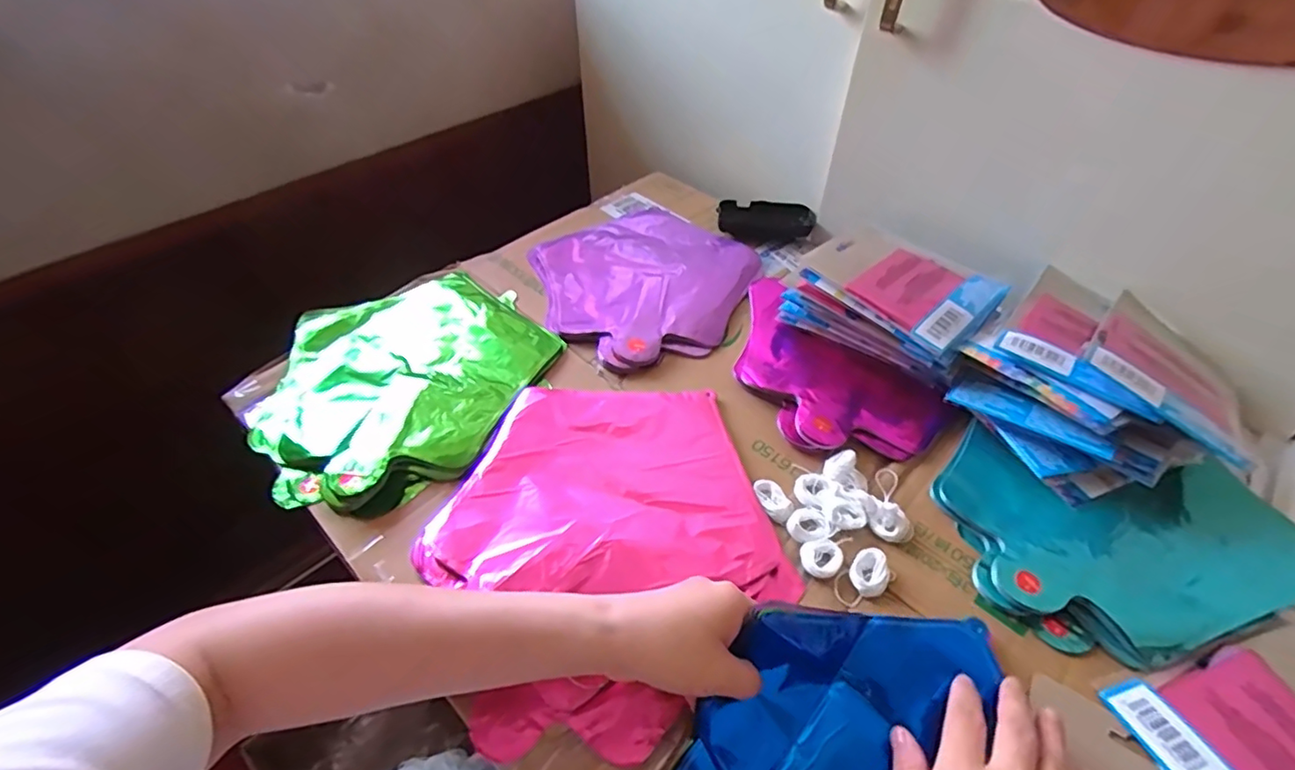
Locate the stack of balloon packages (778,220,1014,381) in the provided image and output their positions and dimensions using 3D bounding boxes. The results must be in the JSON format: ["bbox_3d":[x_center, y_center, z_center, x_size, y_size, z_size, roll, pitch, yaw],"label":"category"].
[{"bbox_3d":[0.221,-0.073,0.540,0.112,0.075,0.155,-32,56,-29],"label":"stack of balloon packages"}]

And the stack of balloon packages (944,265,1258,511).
[{"bbox_3d":[0.357,0.001,0.466,0.186,0.090,0.176,-31,55,-28],"label":"stack of balloon packages"}]

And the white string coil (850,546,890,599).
[{"bbox_3d":[0.151,0.126,0.396,0.025,0.011,0.030,34,53,26],"label":"white string coil"}]

